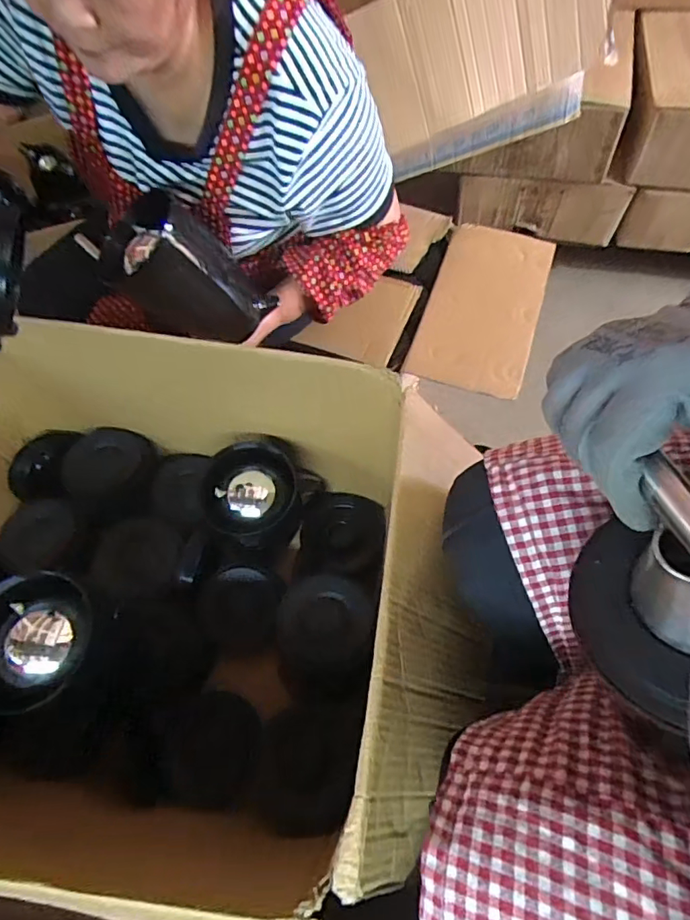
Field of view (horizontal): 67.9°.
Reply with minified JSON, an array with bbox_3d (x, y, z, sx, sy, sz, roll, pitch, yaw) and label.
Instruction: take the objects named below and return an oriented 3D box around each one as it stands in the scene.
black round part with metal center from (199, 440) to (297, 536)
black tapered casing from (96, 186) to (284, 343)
[{"bbox_3d":[-0.128,0.035,0.700,0.119,0.047,0.113,-8,91,-7],"label":"black round part with metal center"},{"bbox_3d":[-0.194,-0.232,0.663,0.106,0.193,0.070,-26,56,33],"label":"black tapered casing"}]

